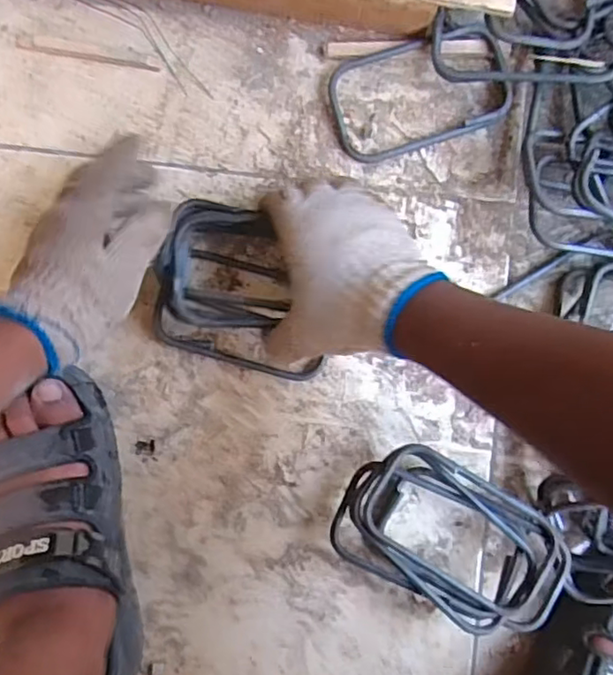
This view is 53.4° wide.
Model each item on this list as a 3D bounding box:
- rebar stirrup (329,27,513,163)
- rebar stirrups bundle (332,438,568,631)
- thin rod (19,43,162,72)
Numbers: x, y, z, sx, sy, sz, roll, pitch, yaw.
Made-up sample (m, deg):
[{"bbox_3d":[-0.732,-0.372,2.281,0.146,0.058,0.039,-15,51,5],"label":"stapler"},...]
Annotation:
[{"bbox_3d":[0.092,-0.199,0.496,0.142,0.017,0.082,-16,91,-3],"label":"rebar stirrup"},{"bbox_3d":[0.113,0.160,0.483,0.175,0.045,0.110,30,89,-2],"label":"rebar stirrups bundle"},{"bbox_3d":[-0.175,-0.226,0.491,0.111,0.004,0.006,8,90,-3],"label":"thin rod"}]

